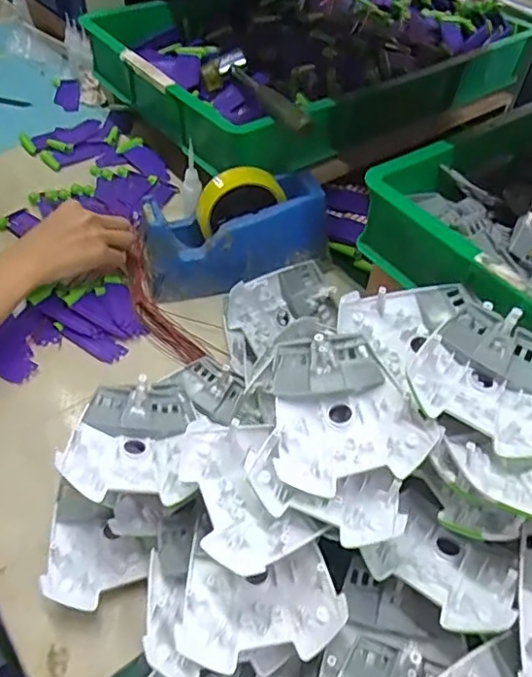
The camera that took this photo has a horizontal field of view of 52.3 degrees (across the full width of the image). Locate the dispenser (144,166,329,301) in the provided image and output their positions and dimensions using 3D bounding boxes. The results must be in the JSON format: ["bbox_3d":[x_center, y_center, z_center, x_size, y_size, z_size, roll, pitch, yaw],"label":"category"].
[{"bbox_3d":[-0.030,-0.117,0.571,0.195,0.096,0.078,-8,51,-11],"label":"dispenser"}]

